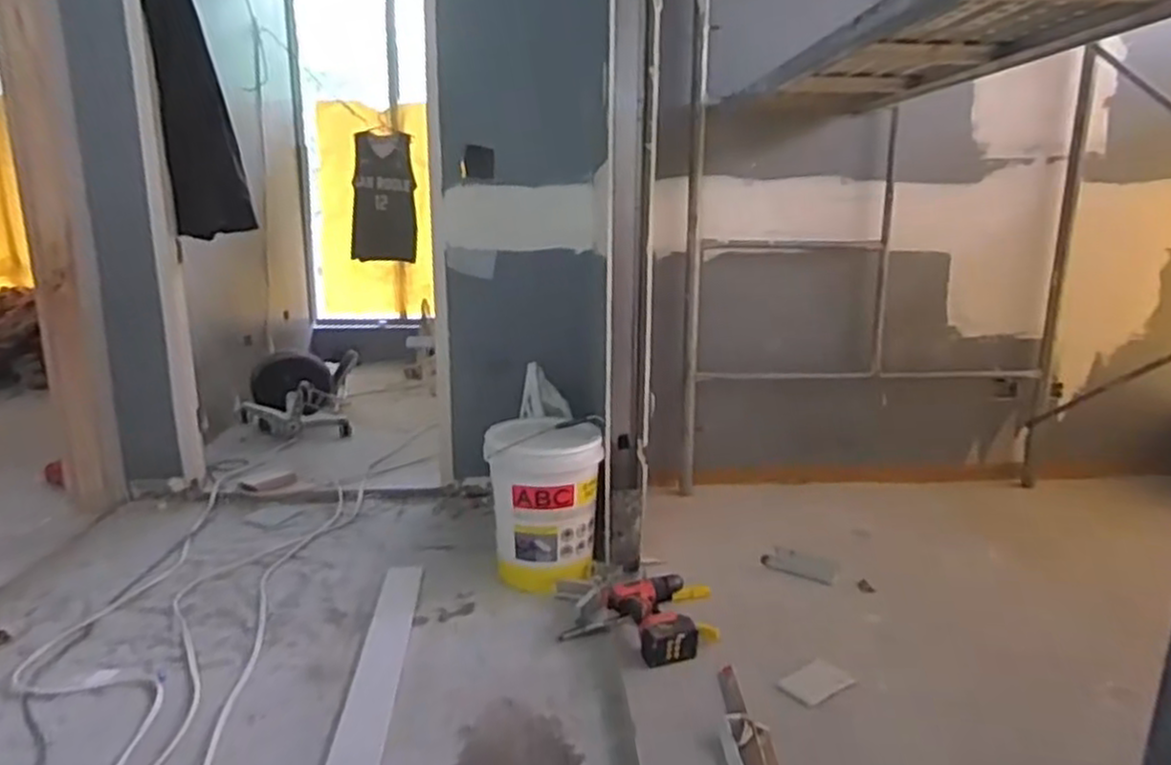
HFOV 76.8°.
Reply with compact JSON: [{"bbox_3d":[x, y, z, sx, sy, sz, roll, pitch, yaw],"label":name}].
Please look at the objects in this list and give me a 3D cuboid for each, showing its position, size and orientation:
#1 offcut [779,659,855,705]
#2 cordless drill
[{"bbox_3d":[0.441,0.576,1.420,0.115,0.009,0.095,-18,17,-23],"label":"offcut"},{"bbox_3d":[0.161,0.505,1.603,0.181,0.072,0.240,-3,14,-16],"label":"cordless drill"}]

